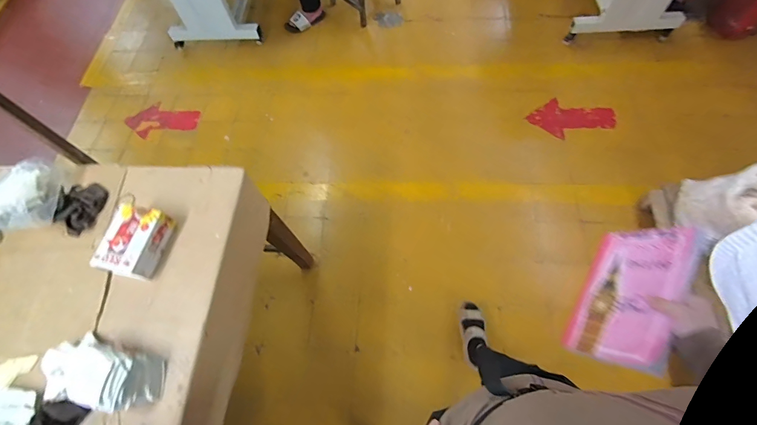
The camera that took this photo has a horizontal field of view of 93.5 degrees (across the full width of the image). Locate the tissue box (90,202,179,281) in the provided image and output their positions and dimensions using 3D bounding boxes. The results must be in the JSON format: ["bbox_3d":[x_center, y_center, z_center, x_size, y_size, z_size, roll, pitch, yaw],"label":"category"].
[{"bbox_3d":[-0.570,0.069,0.836,0.115,0.064,0.160,7,66,8],"label":"tissue box"}]

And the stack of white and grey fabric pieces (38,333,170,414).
[{"bbox_3d":[-0.560,0.316,0.706,0.236,0.073,0.125,5,65,7],"label":"stack of white and grey fabric pieces"}]

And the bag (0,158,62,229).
[{"bbox_3d":[-0.932,-0.047,0.882,0.234,0.072,0.170,-5,65,2],"label":"bag"}]

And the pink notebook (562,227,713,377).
[{"bbox_3d":[0.423,0.137,0.605,0.026,0.186,0.238,35,76,-12],"label":"pink notebook"}]

